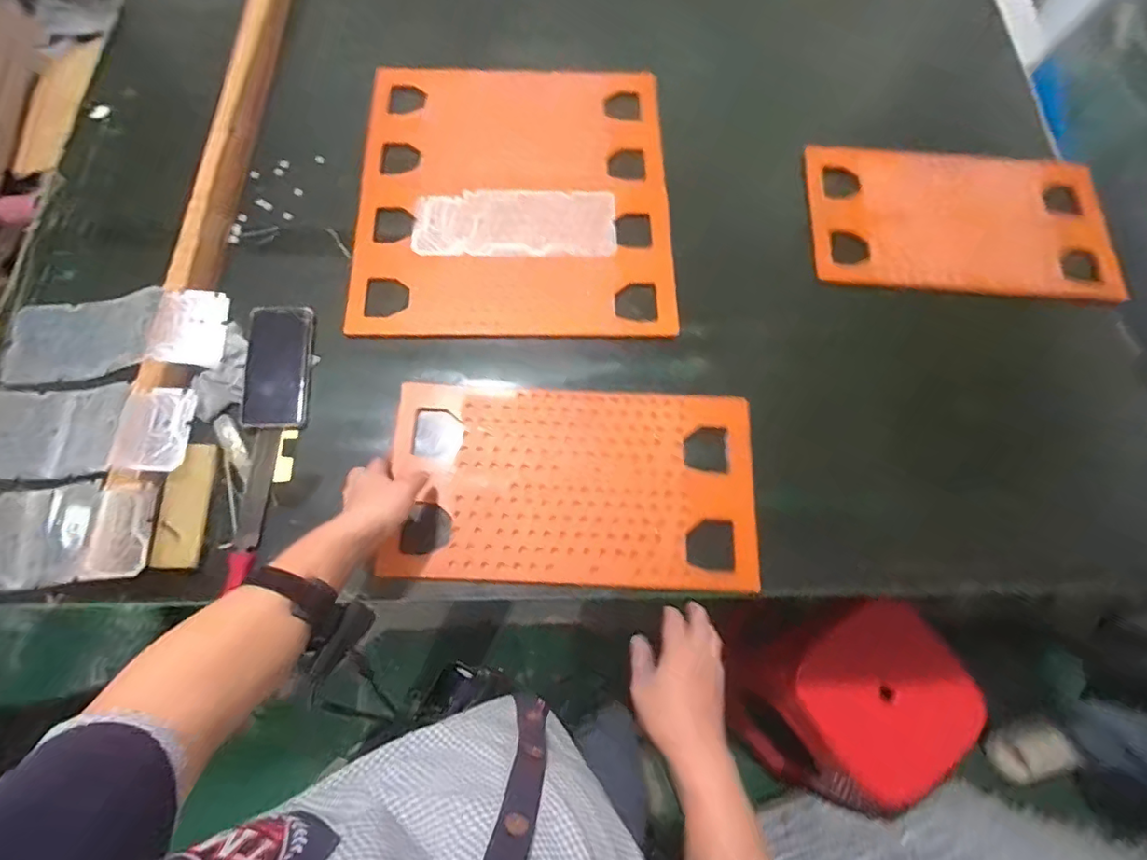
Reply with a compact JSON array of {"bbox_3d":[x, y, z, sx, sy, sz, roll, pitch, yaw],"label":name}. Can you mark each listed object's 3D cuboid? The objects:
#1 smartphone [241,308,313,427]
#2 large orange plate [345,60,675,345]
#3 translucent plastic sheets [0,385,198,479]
[{"bbox_3d":[-0.369,-0.080,0.680,0.076,0.010,0.160,0,74,-8],"label":"smartphone"},{"bbox_3d":[-0.085,-0.357,0.791,0.425,0.022,0.487,-1,72,-2],"label":"large orange plate"},{"bbox_3d":[-0.582,0.000,0.633,0.268,0.036,0.108,0,72,-1],"label":"translucent plastic sheets"}]

